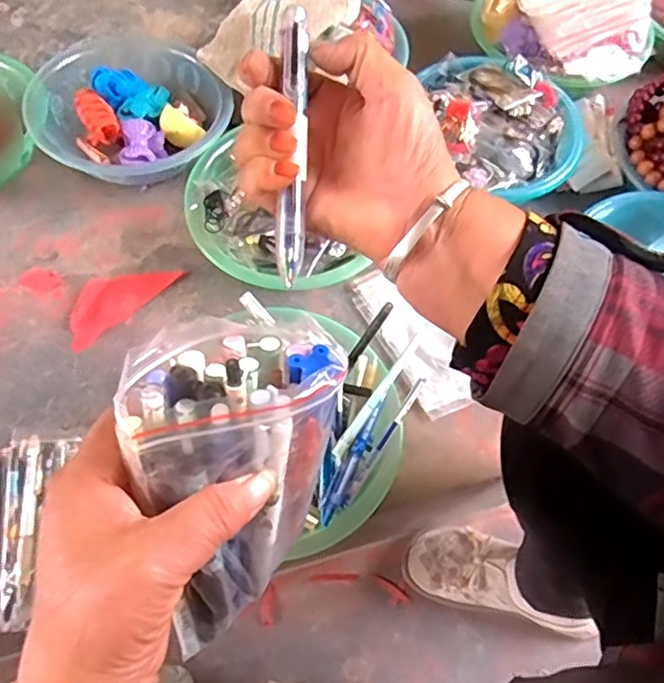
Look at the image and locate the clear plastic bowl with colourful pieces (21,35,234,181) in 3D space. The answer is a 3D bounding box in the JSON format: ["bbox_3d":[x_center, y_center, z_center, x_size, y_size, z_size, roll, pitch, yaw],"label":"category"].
[{"bbox_3d":[-0.251,-0.284,0.775,0.228,0.098,0.235,1,63,-1],"label":"clear plastic bowl with colourful pieces"}]

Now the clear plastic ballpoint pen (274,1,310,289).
[{"bbox_3d":[-0.020,-0.098,0.307,0.014,0.010,0.136,2,94,0],"label":"clear plastic ballpoint pen"}]

